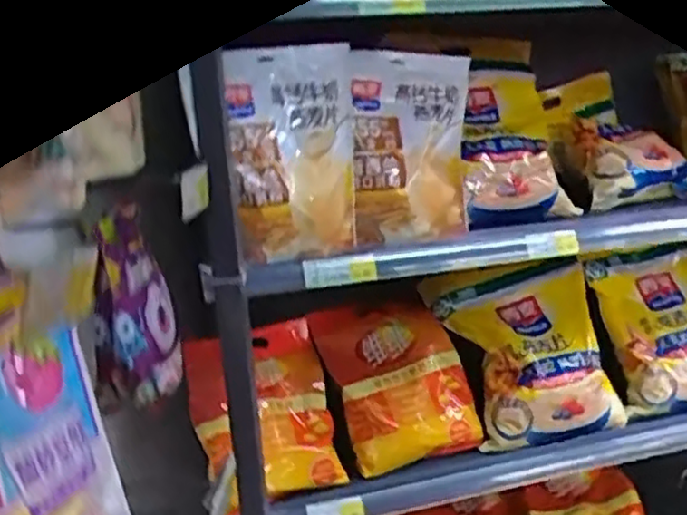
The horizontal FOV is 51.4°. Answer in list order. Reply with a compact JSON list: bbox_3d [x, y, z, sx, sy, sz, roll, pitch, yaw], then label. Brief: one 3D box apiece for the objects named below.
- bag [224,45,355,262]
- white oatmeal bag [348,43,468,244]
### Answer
[{"bbox_3d":[-0.072,-0.152,0.995,0.193,0.305,0.037,0,-10,-32],"label":"bag"},{"bbox_3d":[0.103,-0.175,1.091,0.204,0.297,0.037,-1,-7,-20],"label":"white oatmeal bag"}]

